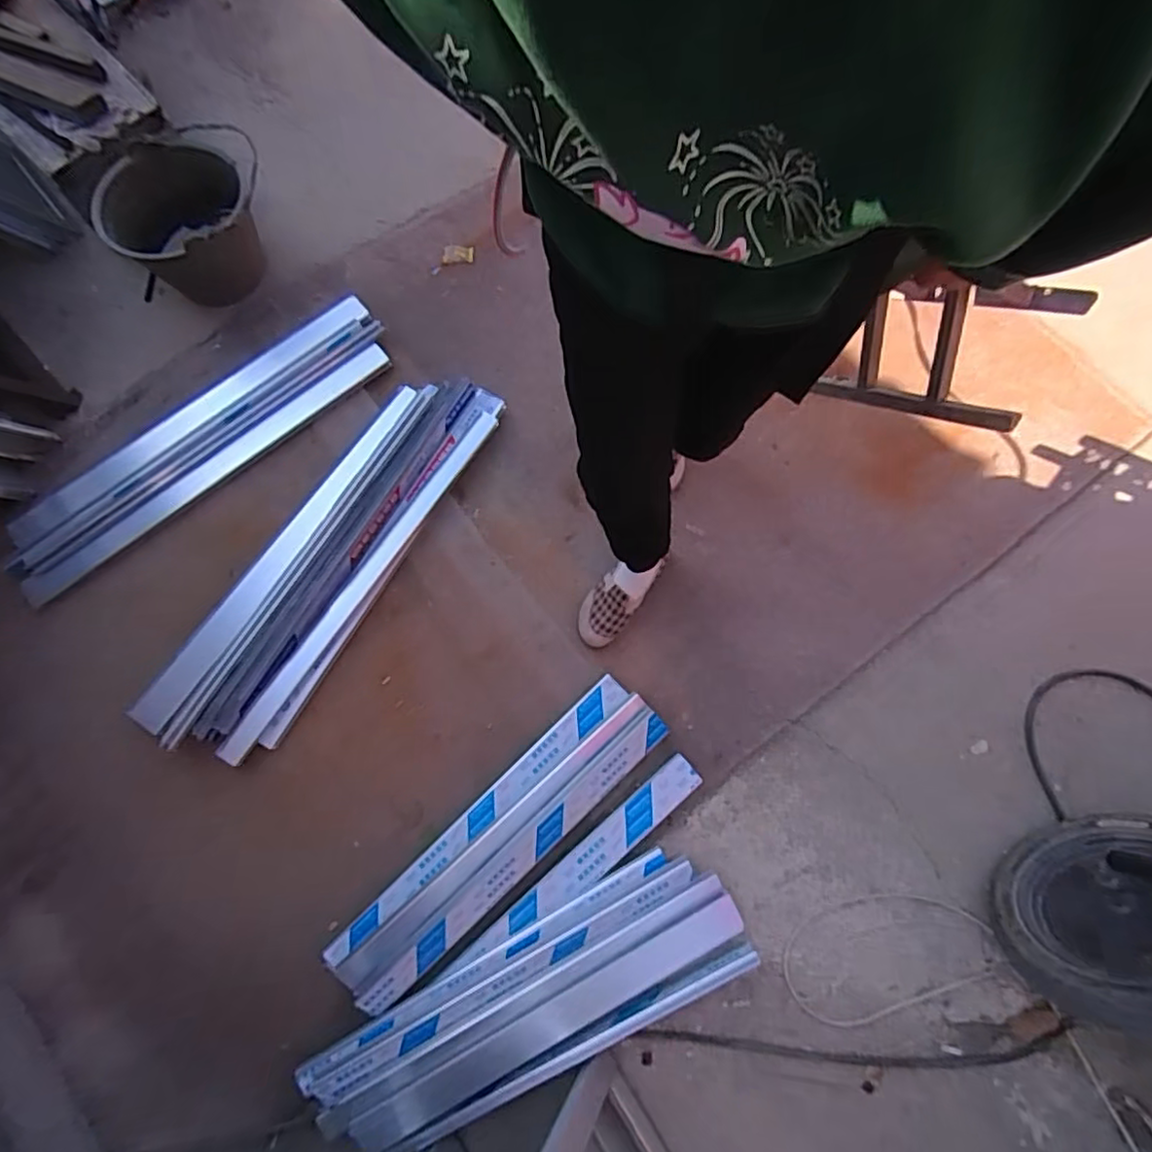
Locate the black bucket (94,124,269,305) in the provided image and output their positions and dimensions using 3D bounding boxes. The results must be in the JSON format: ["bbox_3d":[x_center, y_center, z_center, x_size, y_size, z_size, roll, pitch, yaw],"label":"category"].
[{"bbox_3d":[-0.823,-0.773,1.385,0.317,0.217,0.297,-1,75,2],"label":"black bucket"}]

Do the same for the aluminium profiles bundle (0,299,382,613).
[{"bbox_3d":[-0.809,-0.296,1.366,0.902,0.031,0.203,-38,77,-7],"label":"aluminium profiles bundle"}]

